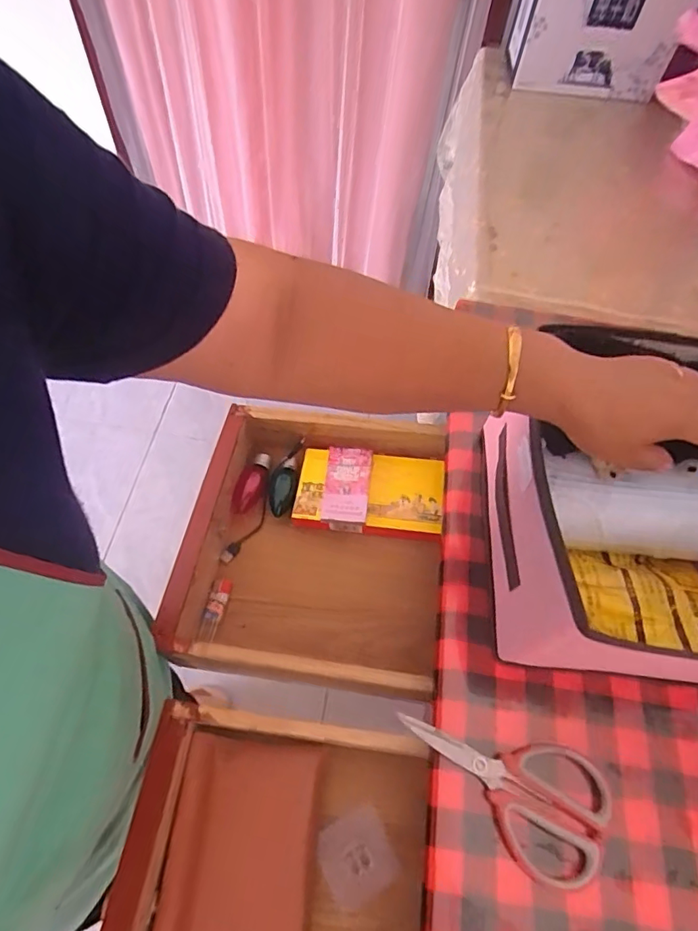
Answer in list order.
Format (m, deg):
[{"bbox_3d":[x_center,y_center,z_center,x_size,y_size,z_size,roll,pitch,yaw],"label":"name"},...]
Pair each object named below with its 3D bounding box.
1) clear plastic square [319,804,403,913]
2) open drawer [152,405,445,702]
[{"bbox_3d":[0.007,0.356,0.464,0.062,0.007,0.063,-28,66,-19],"label":"clear plastic square"},{"bbox_3d":[-0.036,0.087,0.590,0.283,0.094,0.290,10,60,1],"label":"open drawer"}]

